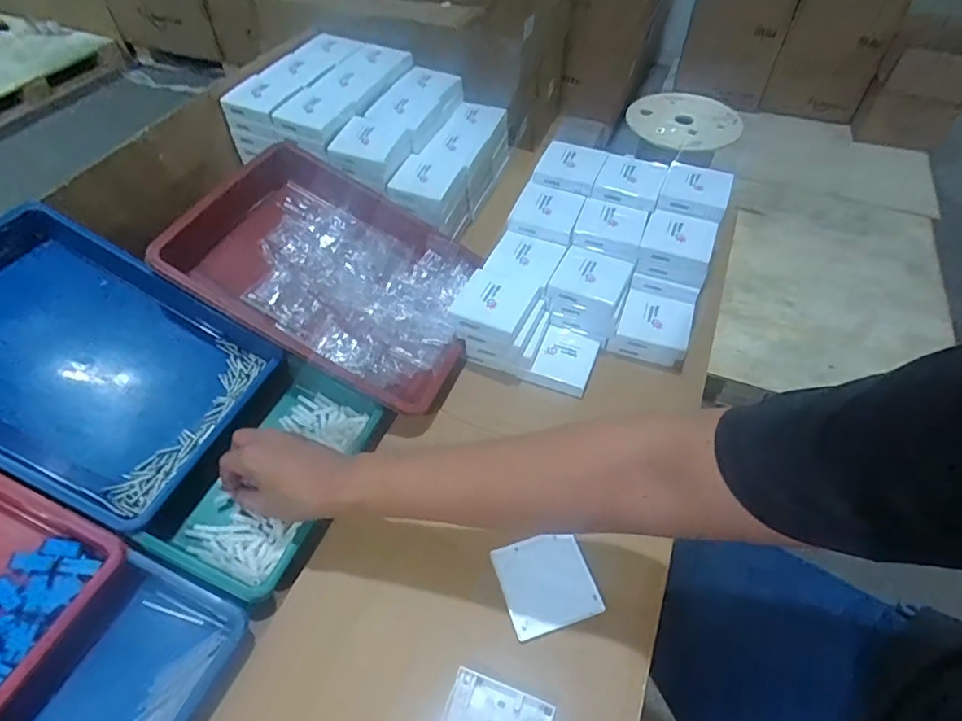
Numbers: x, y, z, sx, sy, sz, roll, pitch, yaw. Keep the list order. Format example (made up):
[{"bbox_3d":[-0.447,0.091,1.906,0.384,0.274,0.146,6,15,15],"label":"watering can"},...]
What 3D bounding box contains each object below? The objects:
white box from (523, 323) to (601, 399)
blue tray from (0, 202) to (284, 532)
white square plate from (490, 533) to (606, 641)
[{"bbox_3d":[0.105,-0.003,0.678,0.072,0.024,0.083,19,53,15],"label":"white box"},{"bbox_3d":[-0.403,-0.002,0.546,0.309,0.044,0.240,34,53,-10],"label":"blue tray"},{"bbox_3d":[0.063,0.212,0.520,0.084,0.006,0.084,-18,62,-6],"label":"white square plate"}]

